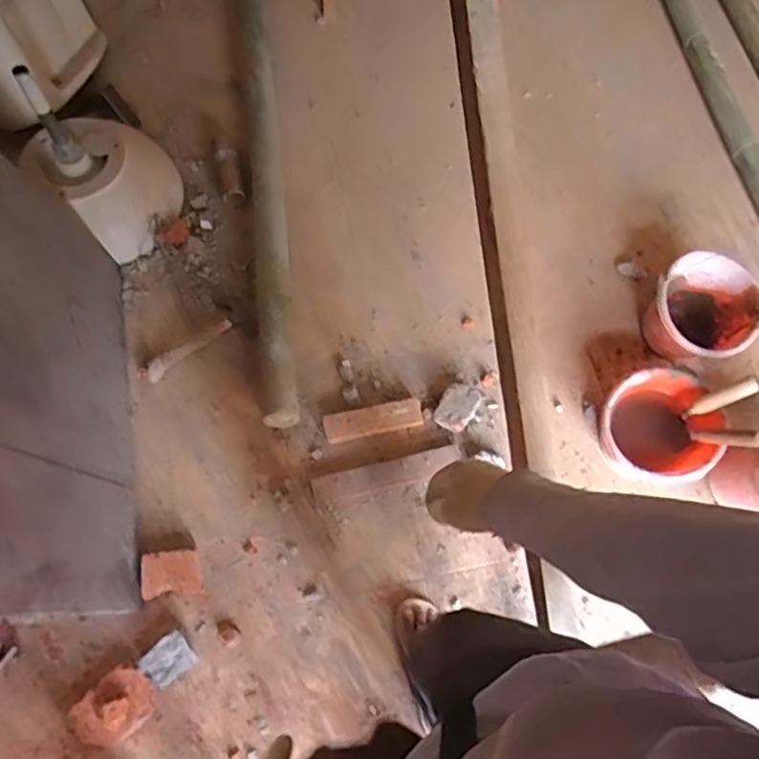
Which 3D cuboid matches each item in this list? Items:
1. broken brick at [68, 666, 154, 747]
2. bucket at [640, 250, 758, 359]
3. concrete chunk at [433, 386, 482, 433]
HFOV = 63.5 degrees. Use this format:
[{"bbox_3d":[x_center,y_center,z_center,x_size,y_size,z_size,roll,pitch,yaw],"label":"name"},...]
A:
[{"bbox_3d":[-0.495,0.609,1.137,0.159,0.079,0.115,-33,74,-13],"label":"broken brick"},{"bbox_3d":[0.732,-0.146,1.393,0.236,0.161,0.258,42,74,13],"label":"bucket"},{"bbox_3d":[0.181,0.057,1.381,0.086,0.056,0.125,32,72,10],"label":"concrete chunk"}]

